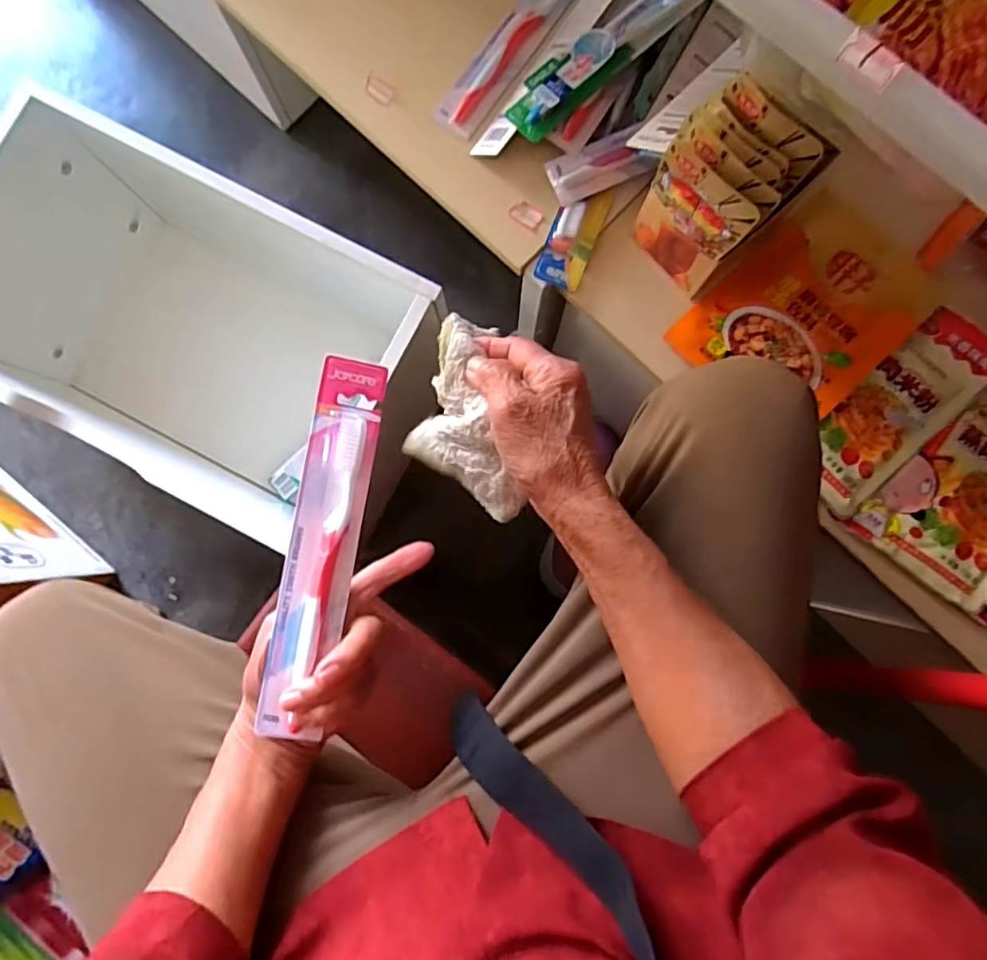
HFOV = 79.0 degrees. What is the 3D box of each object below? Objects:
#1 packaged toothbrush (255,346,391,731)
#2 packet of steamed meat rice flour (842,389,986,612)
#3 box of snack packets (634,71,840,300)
[{"bbox_3d":[-0.106,0.037,0.372,0.041,0.015,0.228,11,85,1],"label":"packaged toothbrush"},{"bbox_3d":[0.414,-0.002,0.511,0.123,0.018,0.201,38,86,3],"label":"packet of steamed meat rice flour"},{"bbox_3d":[0.170,-0.217,0.459,0.090,0.135,0.072,45,86,4],"label":"box of snack packets"}]

